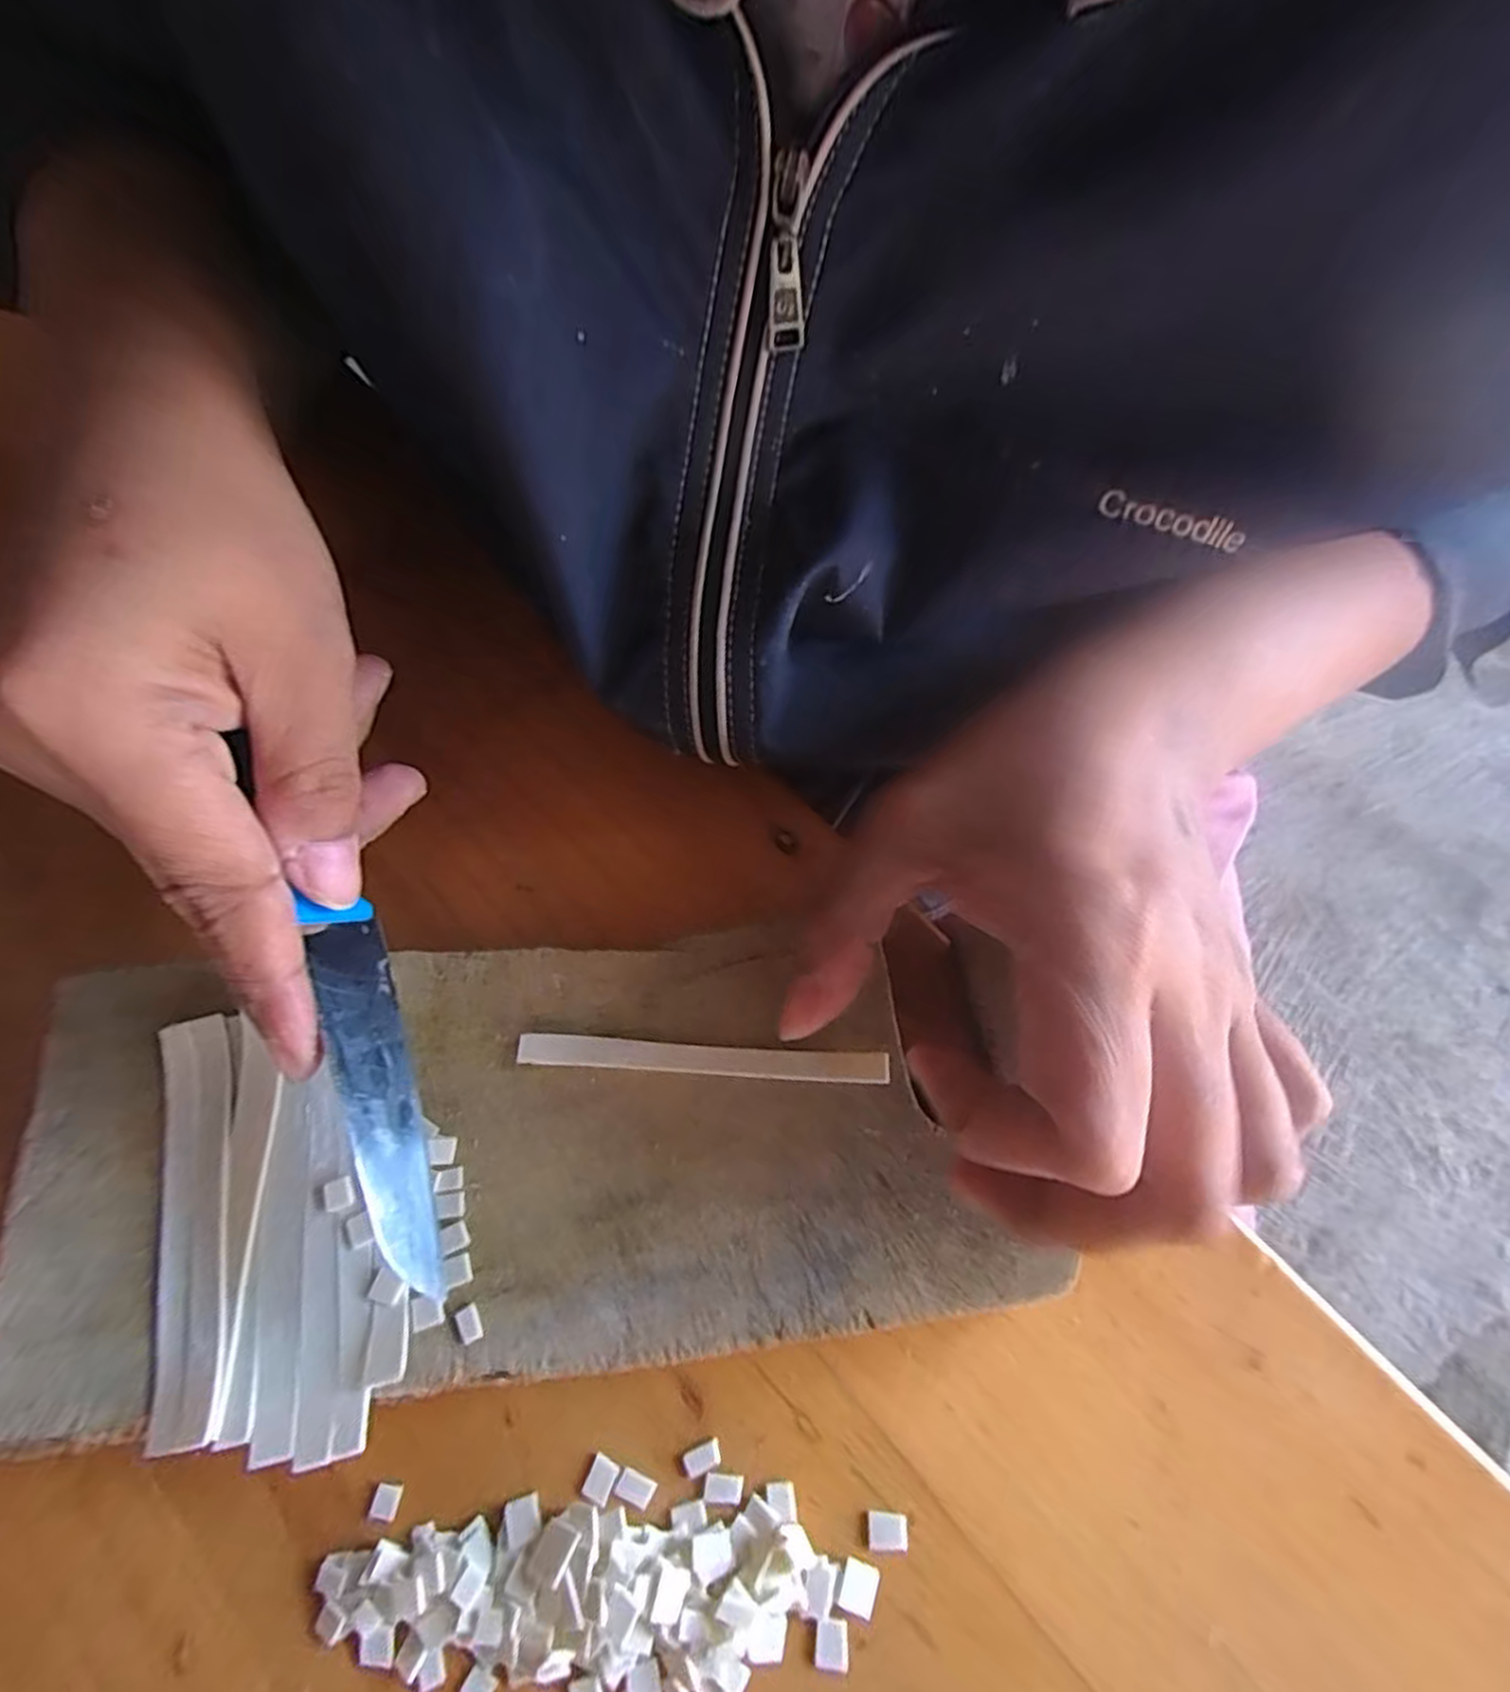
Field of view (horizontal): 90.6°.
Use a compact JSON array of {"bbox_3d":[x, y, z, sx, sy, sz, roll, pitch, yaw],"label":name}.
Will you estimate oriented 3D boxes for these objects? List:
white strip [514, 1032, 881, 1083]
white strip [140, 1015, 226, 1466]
[{"bbox_3d":[-0.014,0.055,0.191,0.092,0.006,0.008,3,71,1],"label":"white strip"},{"bbox_3d":[-0.133,0.087,0.176,0.017,0.004,0.090,-15,70,1],"label":"white strip"}]

